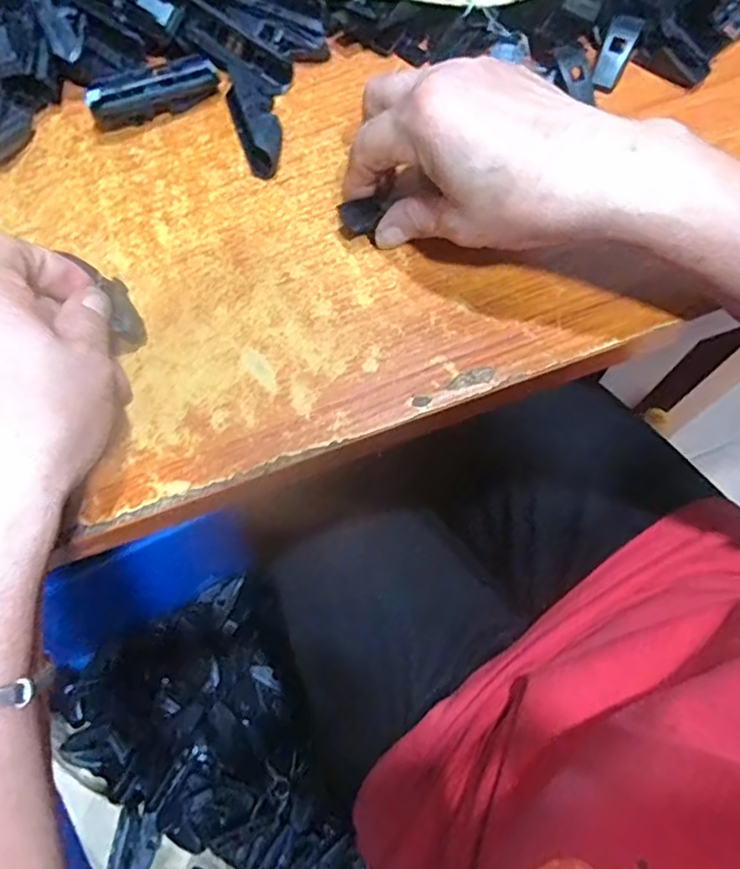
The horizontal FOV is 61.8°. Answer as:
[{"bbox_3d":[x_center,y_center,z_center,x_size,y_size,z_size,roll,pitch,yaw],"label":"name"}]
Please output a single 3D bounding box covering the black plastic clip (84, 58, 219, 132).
[{"bbox_3d":[-0.122,-0.195,0.354,0.073,0.022,0.021,-27,73,-7],"label":"black plastic clip"}]

